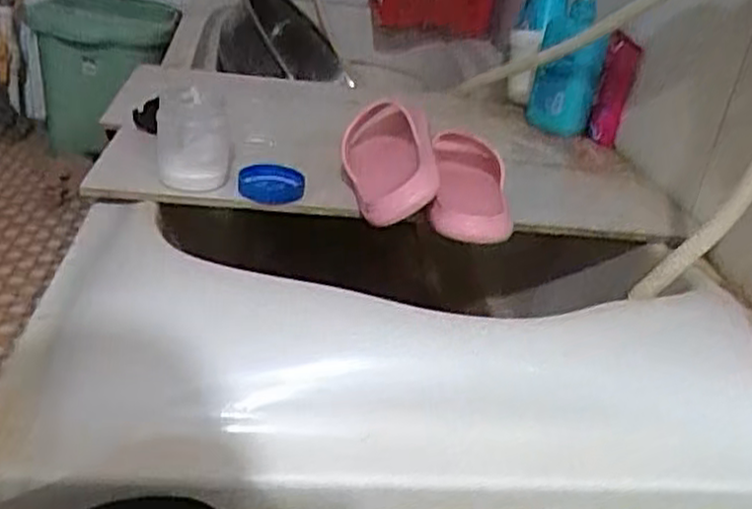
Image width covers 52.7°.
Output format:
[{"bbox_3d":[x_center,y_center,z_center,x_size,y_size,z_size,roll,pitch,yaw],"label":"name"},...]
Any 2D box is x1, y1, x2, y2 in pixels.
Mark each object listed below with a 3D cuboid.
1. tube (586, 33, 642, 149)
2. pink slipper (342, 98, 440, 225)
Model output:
[{"bbox_3d":[0.319,-0.217,1.023,0.043,0.186,0.030,9,56,10],"label":"tube"},{"bbox_3d":[0.011,-0.097,0.814,0.085,0.105,0.201,3,30,-8],"label":"pink slipper"}]

